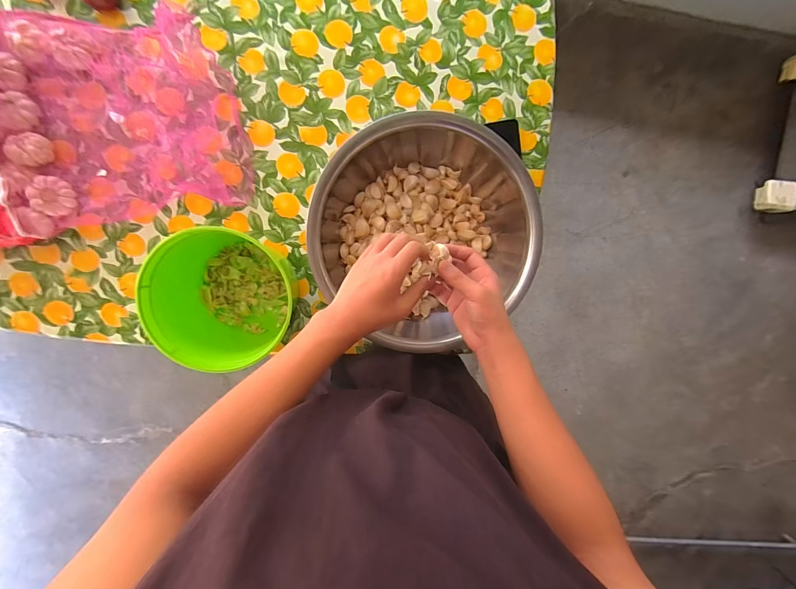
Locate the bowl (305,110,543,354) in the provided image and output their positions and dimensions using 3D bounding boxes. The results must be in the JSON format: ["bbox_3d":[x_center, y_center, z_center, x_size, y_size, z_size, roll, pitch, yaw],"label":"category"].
[{"bbox_3d":[0.040,-0.111,0.605,0.372,0.131,0.351,-1,97,-4],"label":"bowl"}]

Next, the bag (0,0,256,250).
[{"bbox_3d":[-0.672,-0.266,0.553,0.788,0.080,0.364,-11,98,-3],"label":"bag"}]

